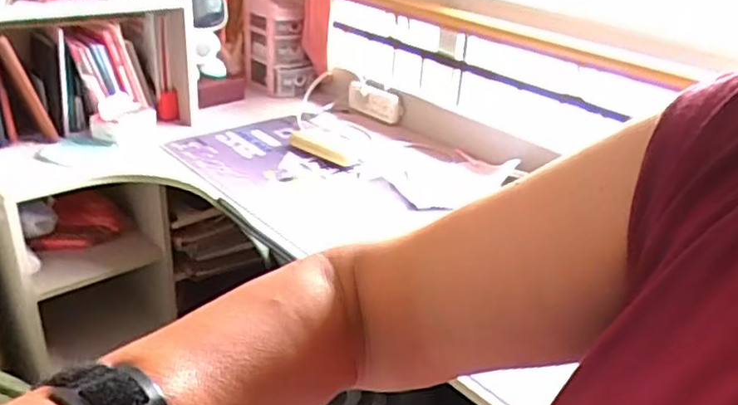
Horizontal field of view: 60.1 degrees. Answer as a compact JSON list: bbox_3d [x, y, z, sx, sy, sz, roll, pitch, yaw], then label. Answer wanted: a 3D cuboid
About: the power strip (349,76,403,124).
[{"bbox_3d":[0.019,-0.289,1.796,0.058,0.078,0.162,-21,37,-39],"label":"power strip"}]

